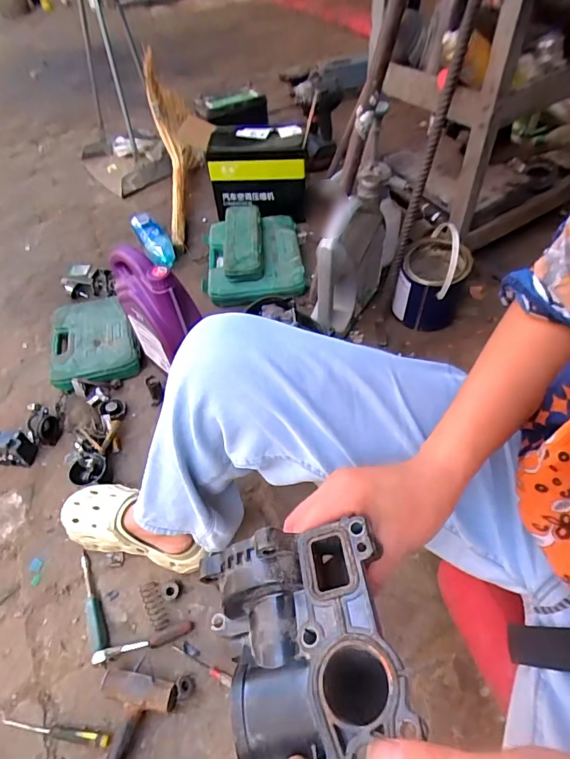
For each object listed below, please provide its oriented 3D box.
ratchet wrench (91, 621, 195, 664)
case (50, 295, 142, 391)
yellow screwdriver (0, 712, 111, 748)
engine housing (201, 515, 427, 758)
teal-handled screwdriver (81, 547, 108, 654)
[{"bbox_3d":[-0.211,0.396,0.660,0.144,0.018,0.020,-15,53,-9],"label":"ratchet wrench"},{"bbox_3d":[-0.445,-0.092,1.029,0.190,0.057,0.245,-16,53,-9],"label":"case"},{"bbox_3d":[-0.317,0.476,0.597,0.163,0.017,0.017,6,52,8],"label":"yellow screwdriver"},{"bbox_3d":[0.006,0.159,0.253,0.104,0.064,0.127,-7,52,-3],"label":"engine housing"},{"bbox_3d":[-0.310,0.351,0.703,0.021,0.016,0.157,-23,54,-15],"label":"teal-handled screwdriver"}]

